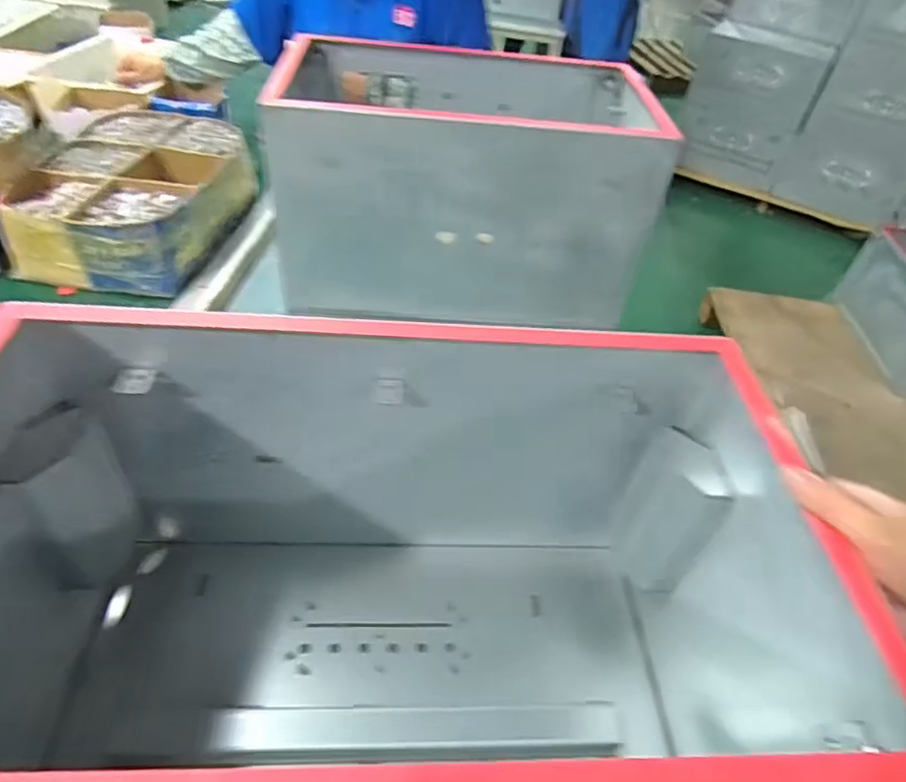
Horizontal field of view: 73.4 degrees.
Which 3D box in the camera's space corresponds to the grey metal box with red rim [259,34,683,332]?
[{"bbox_3d":[0.014,-0.352,1.003,0.538,0.310,0.357,3,45,-5],"label":"grey metal box with red rim"}]

